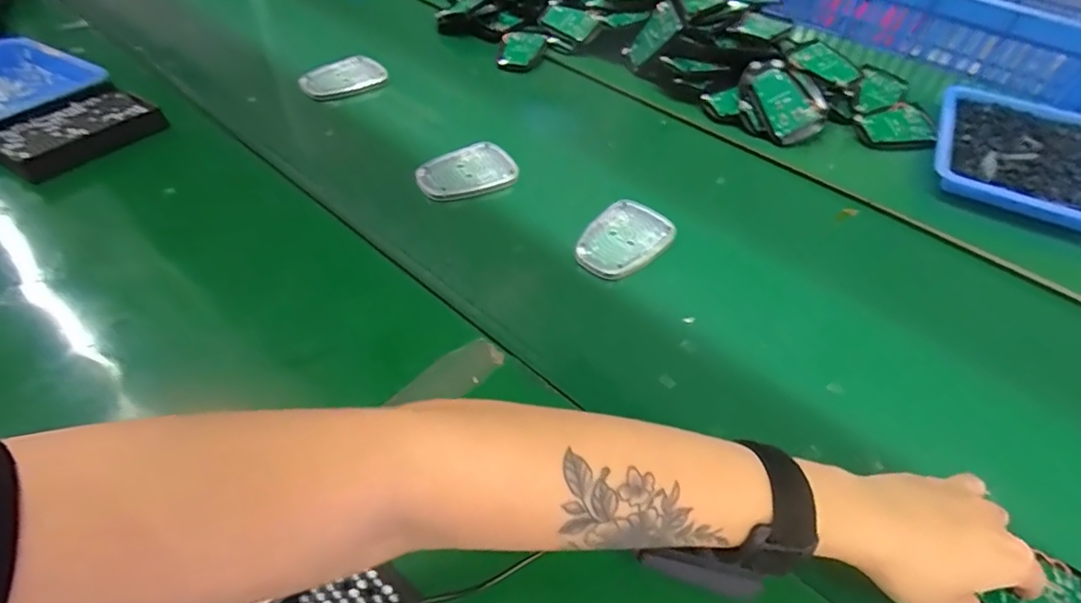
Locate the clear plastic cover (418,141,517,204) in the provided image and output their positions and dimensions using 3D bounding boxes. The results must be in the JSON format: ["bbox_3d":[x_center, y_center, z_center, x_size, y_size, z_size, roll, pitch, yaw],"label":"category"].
[{"bbox_3d":[-0.076,-0.135,0.563,0.106,0.015,0.073,-31,58,-27],"label":"clear plastic cover"}]

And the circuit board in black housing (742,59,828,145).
[{"bbox_3d":[0.284,-0.239,0.627,0.079,0.021,0.109,-35,82,0],"label":"circuit board in black housing"}]

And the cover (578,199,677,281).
[{"bbox_3d":[0.078,-0.059,0.507,0.109,0.011,0.067,-36,60,-29],"label":"cover"}]

